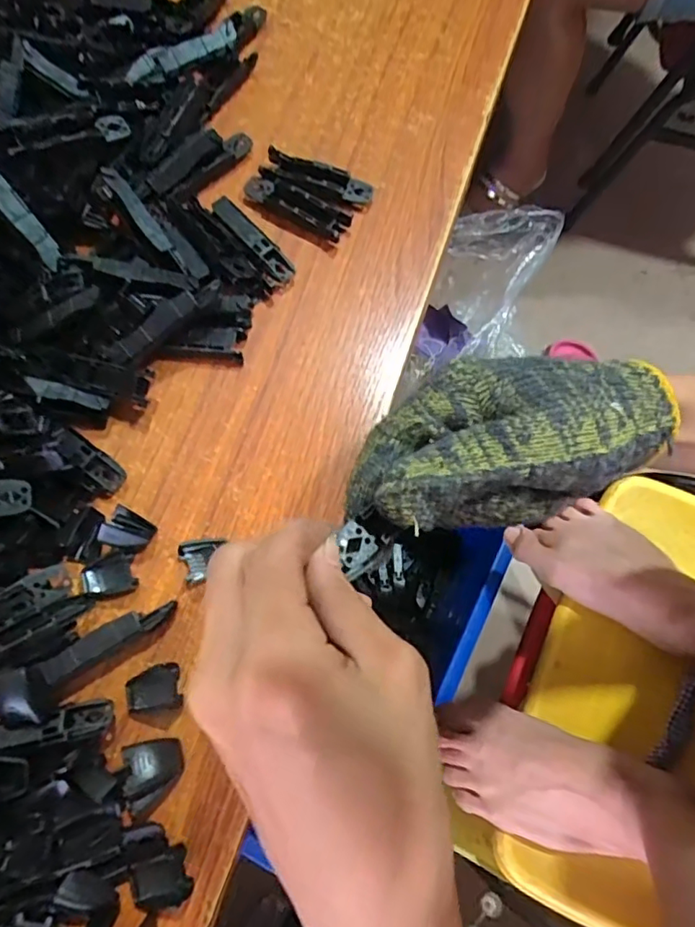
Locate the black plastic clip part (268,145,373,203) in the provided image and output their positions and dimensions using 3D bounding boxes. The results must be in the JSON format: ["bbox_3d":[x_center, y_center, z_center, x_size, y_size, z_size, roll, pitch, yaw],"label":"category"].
[{"bbox_3d":[-0.017,-0.166,0.322,0.064,0.012,0.016,20,73,5],"label":"black plastic clip part"}]

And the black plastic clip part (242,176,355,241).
[{"bbox_3d":[-0.030,-0.148,0.317,0.065,0.010,0.018,30,74,8],"label":"black plastic clip part"}]

